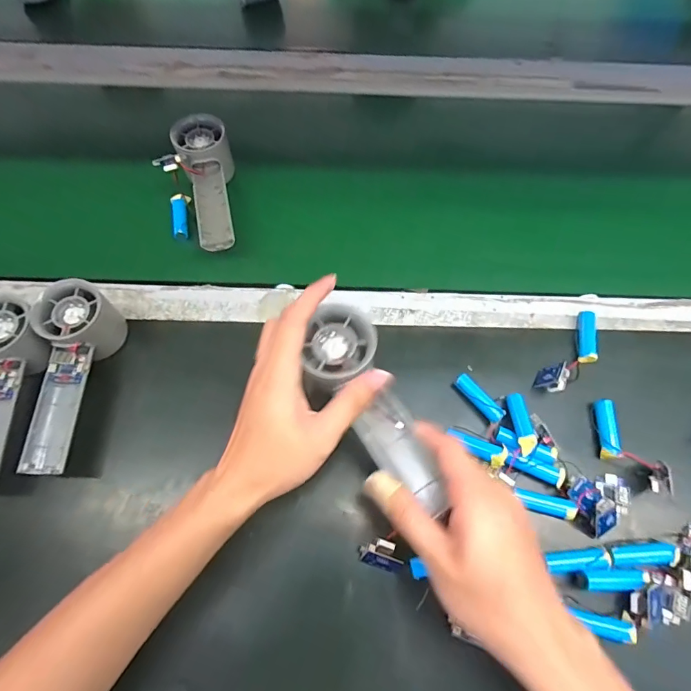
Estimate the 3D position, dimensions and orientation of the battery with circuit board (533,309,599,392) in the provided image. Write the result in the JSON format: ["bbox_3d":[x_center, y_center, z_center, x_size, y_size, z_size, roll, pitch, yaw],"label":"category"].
[{"bbox_3d":[0.218,0.007,0.393,0.033,0.028,0.095,38,71,14],"label":"battery with circuit board"}]

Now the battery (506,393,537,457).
[{"bbox_3d":[0.151,0.066,0.360,0.014,0.013,0.056,3,49,0],"label":"battery"}]

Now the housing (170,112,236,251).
[{"bbox_3d":[-0.141,-0.173,0.449,0.056,0.048,0.151,-17,68,-9],"label":"housing"}]

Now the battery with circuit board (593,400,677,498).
[{"bbox_3d":[0.240,0.089,0.360,0.032,0.023,0.084,-24,69,-12],"label":"battery with circuit board"}]

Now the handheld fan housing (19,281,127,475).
[{"bbox_3d":[-0.239,0.027,0.358,0.052,0.055,0.159,2,66,0],"label":"handheld fan housing"}]

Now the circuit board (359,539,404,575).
[{"bbox_3d":[0.029,0.162,0.323,0.036,0.016,0.020,18,67,7],"label":"circuit board"}]

